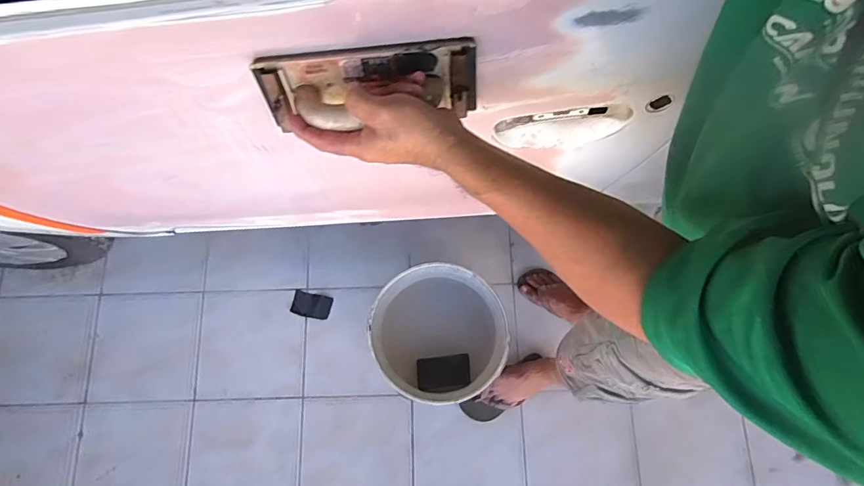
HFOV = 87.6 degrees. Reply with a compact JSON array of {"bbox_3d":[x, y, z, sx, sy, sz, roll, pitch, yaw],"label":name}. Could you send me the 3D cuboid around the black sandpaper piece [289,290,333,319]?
[{"bbox_3d":[-0.355,0.182,1.328,0.114,0.006,0.069,12,77,2],"label":"black sandpaper piece"}]

